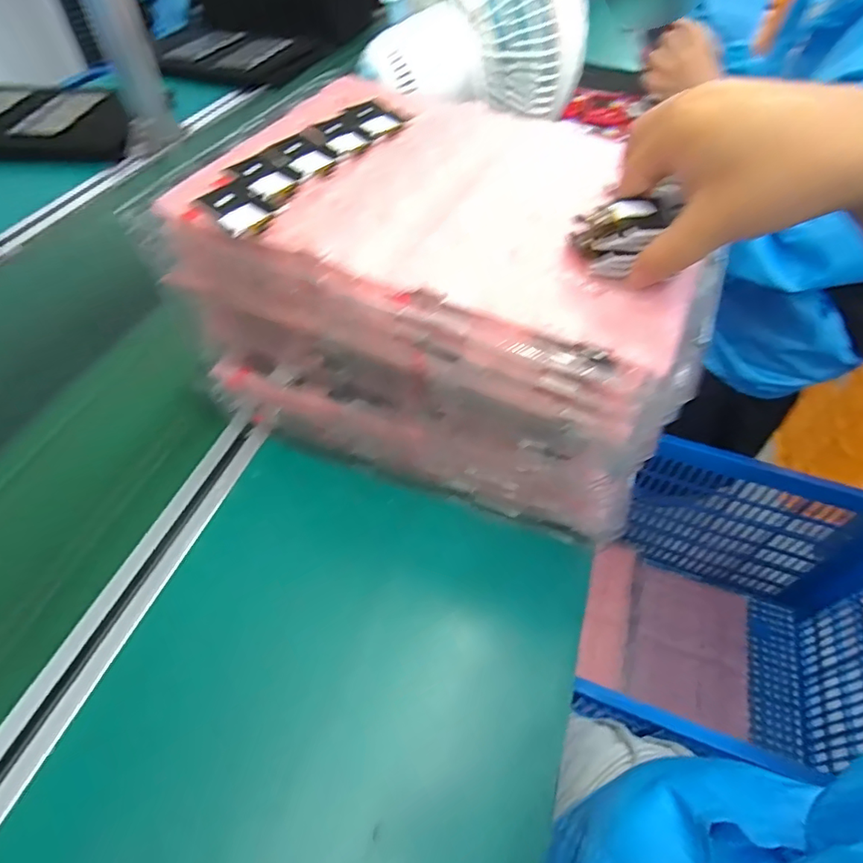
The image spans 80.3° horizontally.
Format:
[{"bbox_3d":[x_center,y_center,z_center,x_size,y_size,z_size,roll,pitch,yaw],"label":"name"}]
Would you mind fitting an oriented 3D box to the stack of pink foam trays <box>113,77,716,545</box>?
[{"bbox_3d":[0.016,-0.103,0.407,0.328,0.189,0.238,20,55,11],"label":"stack of pink foam trays"}]

